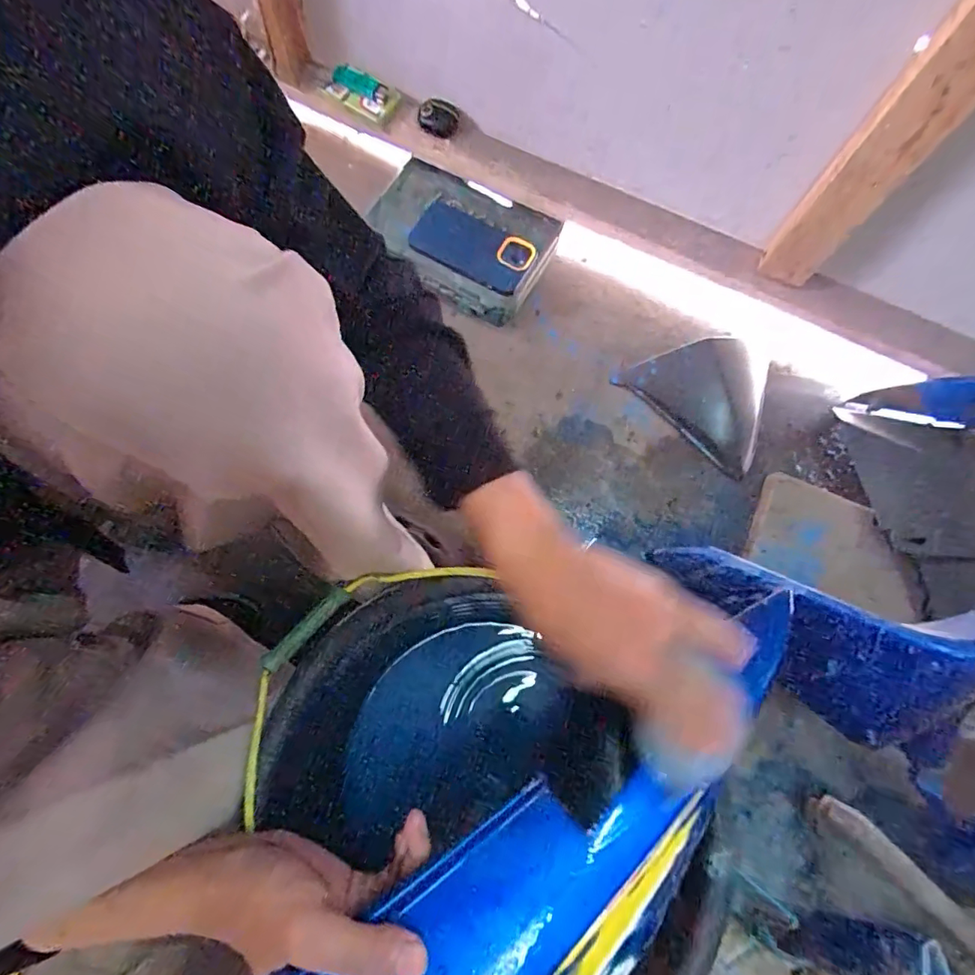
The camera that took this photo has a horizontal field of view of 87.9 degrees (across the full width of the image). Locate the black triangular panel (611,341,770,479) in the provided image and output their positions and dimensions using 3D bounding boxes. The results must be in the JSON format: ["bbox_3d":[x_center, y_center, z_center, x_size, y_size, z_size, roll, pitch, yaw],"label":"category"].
[{"bbox_3d":[0.300,-0.130,0.686,0.207,0.025,0.137,39,100,3],"label":"black triangular panel"}]

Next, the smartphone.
[{"bbox_3d":[-0.023,-0.333,0.702,0.188,0.012,0.089,32,79,19],"label":"smartphone"}]

